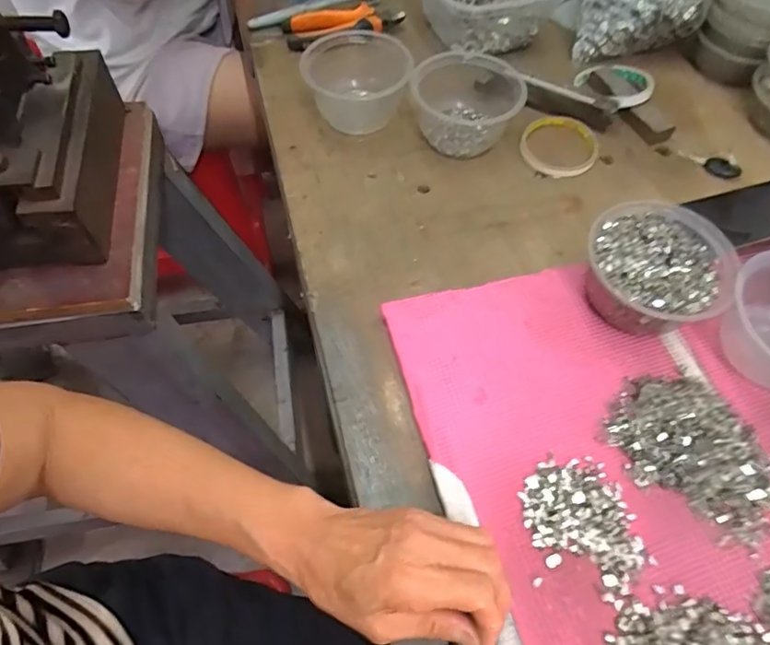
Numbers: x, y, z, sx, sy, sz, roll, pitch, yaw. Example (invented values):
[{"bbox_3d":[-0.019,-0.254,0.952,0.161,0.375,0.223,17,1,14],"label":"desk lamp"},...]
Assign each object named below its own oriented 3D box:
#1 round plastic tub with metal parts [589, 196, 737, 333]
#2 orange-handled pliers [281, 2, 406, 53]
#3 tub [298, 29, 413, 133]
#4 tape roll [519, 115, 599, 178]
[{"bbox_3d":[0.224,-0.041,0.451,0.108,0.060,0.112,0,59,1],"label":"round plastic tub with metal parts"},{"bbox_3d":[-0.053,-0.380,0.676,0.147,0.016,0.047,-16,60,-9],"label":"orange-handled pliers"},{"bbox_3d":[-0.030,-0.261,0.587,0.108,0.059,0.103,0,59,1],"label":"tub"},{"bbox_3d":[0.192,-0.193,0.588,0.086,0.010,0.081,0,59,1],"label":"tape roll"}]

